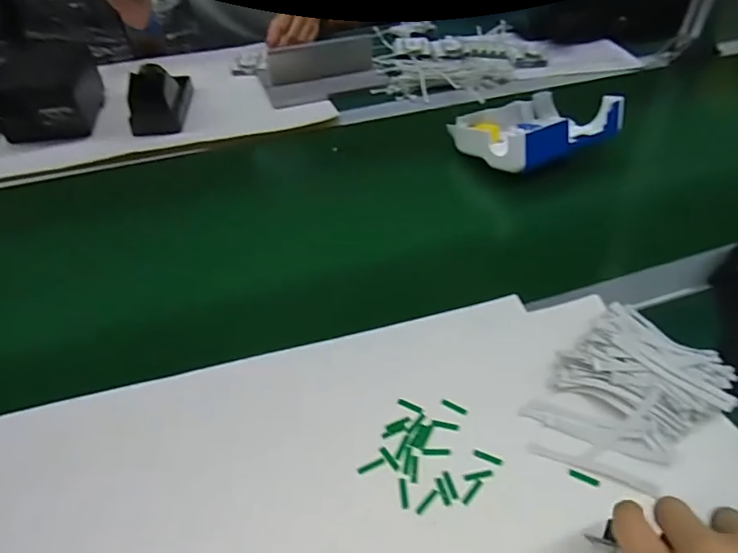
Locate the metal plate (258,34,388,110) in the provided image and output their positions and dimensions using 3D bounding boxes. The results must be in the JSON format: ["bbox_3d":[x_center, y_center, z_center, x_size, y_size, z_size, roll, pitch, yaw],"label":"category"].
[{"bbox_3d":[-0.080,-0.351,0.867,0.194,0.051,0.135,-15,46,-15],"label":"metal plate"}]

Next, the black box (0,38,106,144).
[{"bbox_3d":[-0.461,-0.263,0.756,0.115,0.073,0.140,-8,44,-7],"label":"black box"}]

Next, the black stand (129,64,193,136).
[{"bbox_3d":[-0.309,-0.276,0.766,0.065,0.068,0.139,-4,44,-3],"label":"black stand"}]

